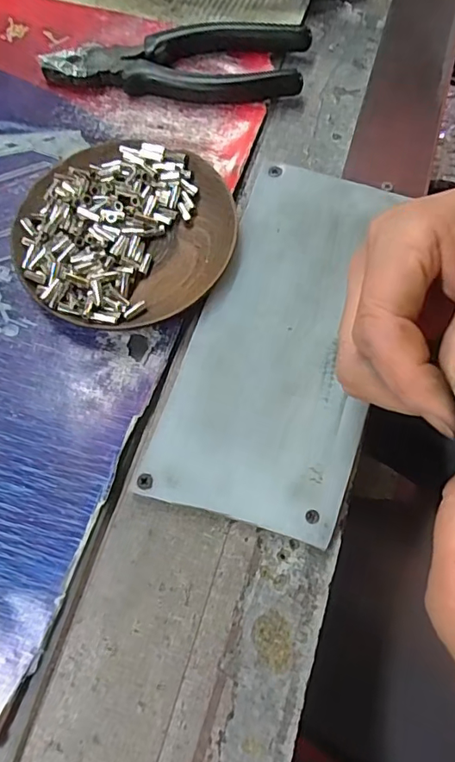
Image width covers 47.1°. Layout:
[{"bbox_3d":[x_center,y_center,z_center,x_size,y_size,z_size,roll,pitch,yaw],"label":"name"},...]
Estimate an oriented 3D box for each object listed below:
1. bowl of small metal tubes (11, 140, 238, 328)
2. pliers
[{"bbox_3d":[-0.055,-0.082,0.283,0.115,0.020,0.111,0,70,0],"label":"bowl of small metal tubes"},{"bbox_3d":[-0.032,-0.202,0.329,0.161,0.016,0.051,2,70,0],"label":"pliers"}]

